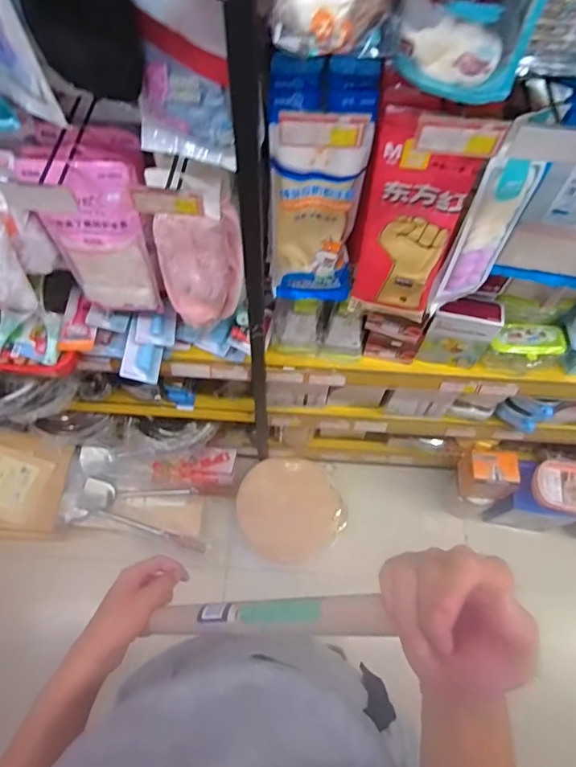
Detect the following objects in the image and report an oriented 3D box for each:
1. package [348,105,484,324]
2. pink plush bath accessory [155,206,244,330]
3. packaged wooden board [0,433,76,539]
[{"bbox_3d":[0.184,-0.222,0.740,0.135,0.389,0.026,11,59,6],"label":"package"},{"bbox_3d":[-0.157,-0.201,0.872,0.140,0.255,0.074,-11,64,-7],"label":"pink plush bath accessory"},{"bbox_3d":[-0.883,0.312,1.455,0.398,0.057,0.301,4,79,-2],"label":"packaged wooden board"}]

